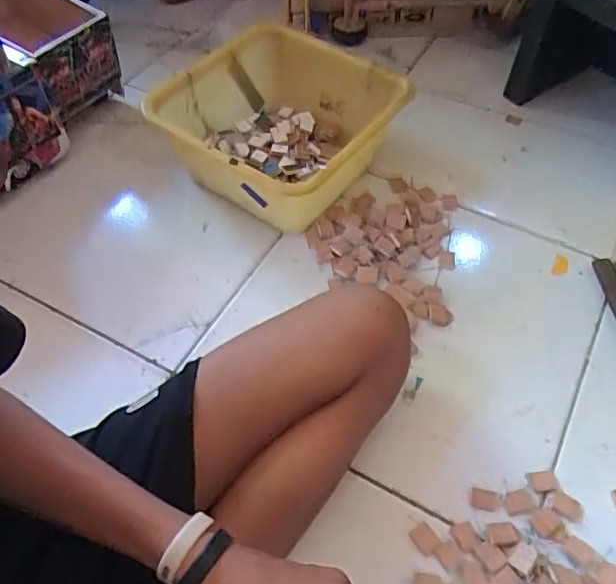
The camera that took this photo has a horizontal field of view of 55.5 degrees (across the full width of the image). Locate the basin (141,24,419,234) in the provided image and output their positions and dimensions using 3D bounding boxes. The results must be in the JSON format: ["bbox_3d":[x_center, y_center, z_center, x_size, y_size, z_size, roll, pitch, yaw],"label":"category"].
[{"bbox_3d":[-0.039,-0.224,0.790,0.287,0.117,0.267,29,61,18],"label":"basin"}]

